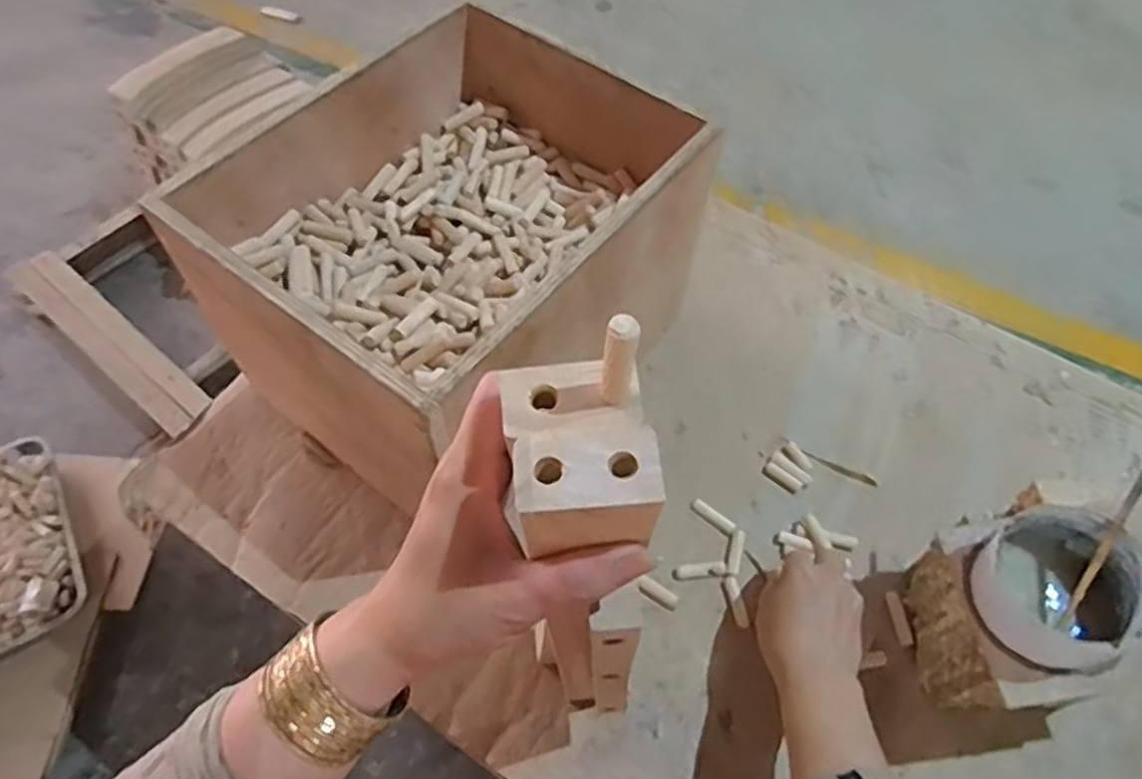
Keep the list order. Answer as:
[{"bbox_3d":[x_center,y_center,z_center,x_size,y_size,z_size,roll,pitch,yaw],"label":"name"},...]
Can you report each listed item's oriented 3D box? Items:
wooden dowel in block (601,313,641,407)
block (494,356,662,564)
[{"bbox_3d":[0.016,-0.008,0.240,0.010,0.038,0.012,8,58,4],"label":"wooden dowel in block"},{"bbox_3d":[0.003,0.024,0.261,0.048,0.035,0.059,-4,58,-2],"label":"block"}]

